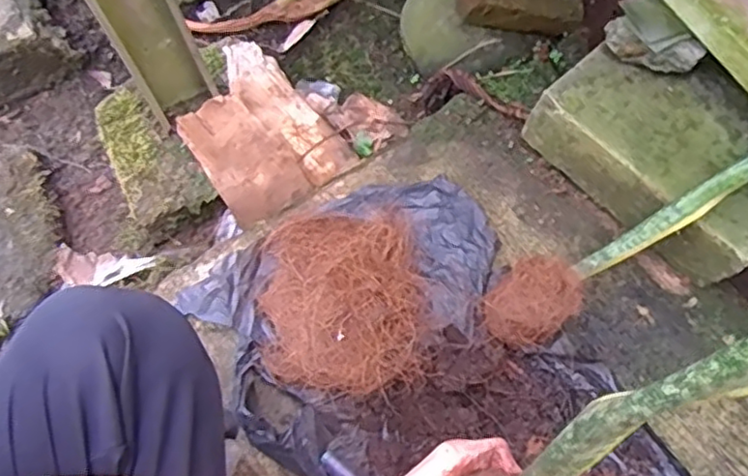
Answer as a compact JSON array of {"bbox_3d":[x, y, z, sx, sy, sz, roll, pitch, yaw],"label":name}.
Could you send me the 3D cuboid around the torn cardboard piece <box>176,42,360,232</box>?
[{"bbox_3d":[-0.144,-0.125,0.758,0.153,0.051,0.207,-39,71,-14],"label":"torn cardboard piece"}]

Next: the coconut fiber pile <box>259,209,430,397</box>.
[{"bbox_3d":[-0.033,0.056,0.630,0.160,0.078,0.194,-8,66,-2],"label":"coconut fiber pile"}]

